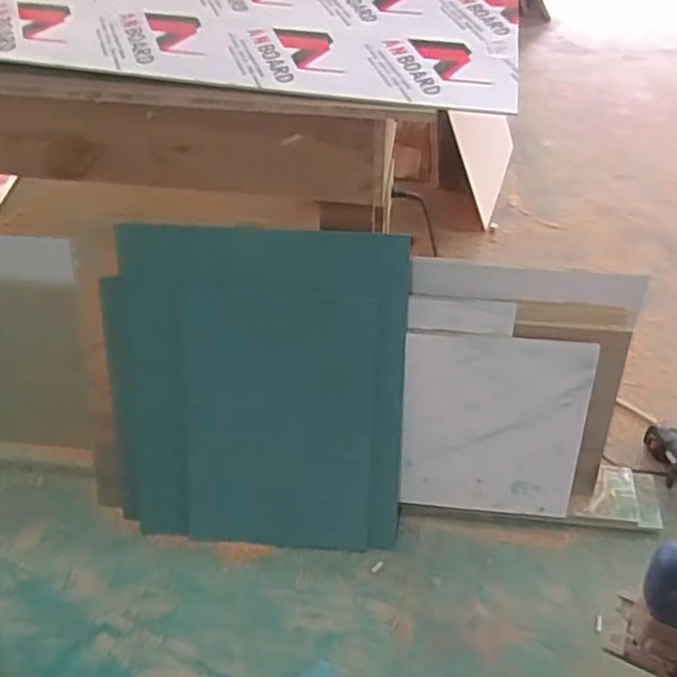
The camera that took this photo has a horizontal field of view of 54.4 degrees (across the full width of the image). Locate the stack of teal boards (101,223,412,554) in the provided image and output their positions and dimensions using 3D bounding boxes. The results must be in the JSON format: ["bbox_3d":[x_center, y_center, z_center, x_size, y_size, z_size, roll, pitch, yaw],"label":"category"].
[{"bbox_3d":[-0.166,0.115,1.324,0.592,0.669,0.052,2,19,2],"label":"stack of teal boards"}]

